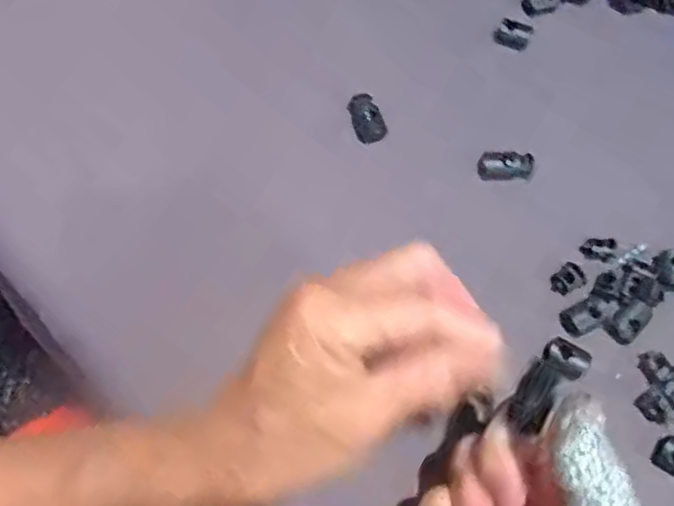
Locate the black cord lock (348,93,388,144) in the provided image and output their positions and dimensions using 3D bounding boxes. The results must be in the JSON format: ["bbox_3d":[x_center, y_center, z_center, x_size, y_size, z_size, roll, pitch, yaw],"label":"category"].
[{"bbox_3d":[0.016,-0.074,0.373,0.015,0.010,0.029,-22,70,-11],"label":"black cord lock"}]

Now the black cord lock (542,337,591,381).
[{"bbox_3d":[0.108,0.051,0.319,0.020,0.009,0.015,32,70,11],"label":"black cord lock"}]

